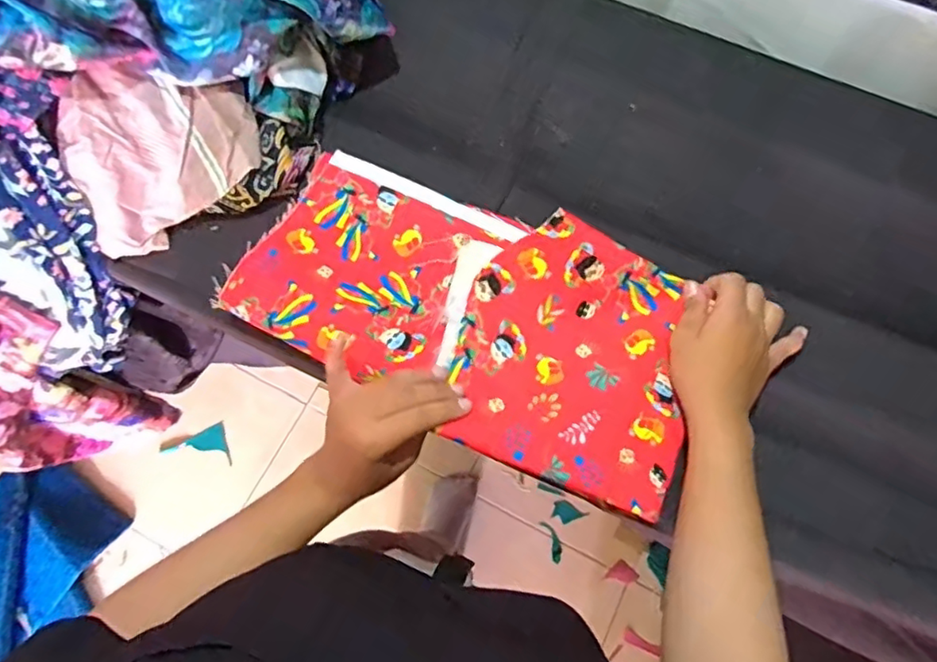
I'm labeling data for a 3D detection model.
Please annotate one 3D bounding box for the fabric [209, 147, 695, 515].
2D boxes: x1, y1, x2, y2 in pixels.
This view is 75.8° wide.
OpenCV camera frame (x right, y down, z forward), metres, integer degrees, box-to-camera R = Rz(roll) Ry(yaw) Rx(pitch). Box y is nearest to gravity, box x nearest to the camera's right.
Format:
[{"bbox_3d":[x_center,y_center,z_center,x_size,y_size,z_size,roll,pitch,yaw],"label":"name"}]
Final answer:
[{"bbox_3d":[0.004,-0.016,0.476,0.361,0.037,0.196,23,73,5],"label":"fabric"}]

